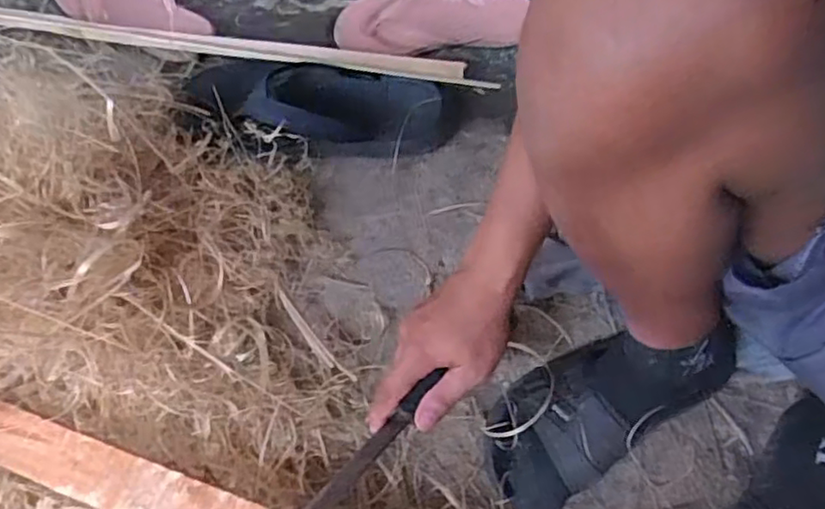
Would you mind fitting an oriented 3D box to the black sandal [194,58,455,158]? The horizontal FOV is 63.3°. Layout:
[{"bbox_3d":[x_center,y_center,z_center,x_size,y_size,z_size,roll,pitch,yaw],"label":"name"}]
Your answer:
[{"bbox_3d":[-0.098,-0.157,0.726,0.289,0.061,0.103,7,69,1],"label":"black sandal"}]

